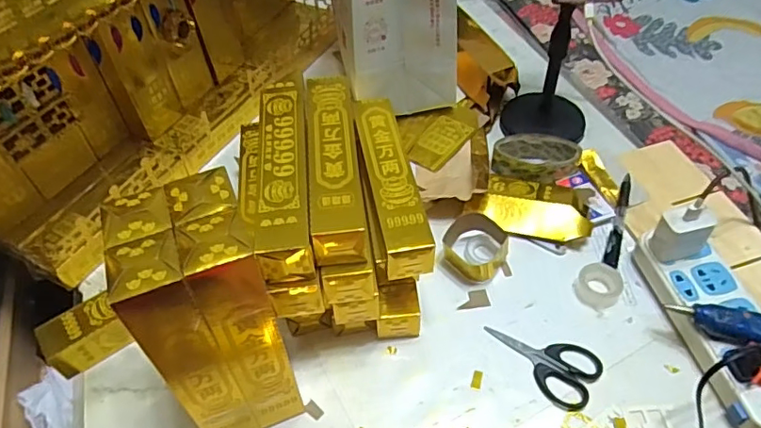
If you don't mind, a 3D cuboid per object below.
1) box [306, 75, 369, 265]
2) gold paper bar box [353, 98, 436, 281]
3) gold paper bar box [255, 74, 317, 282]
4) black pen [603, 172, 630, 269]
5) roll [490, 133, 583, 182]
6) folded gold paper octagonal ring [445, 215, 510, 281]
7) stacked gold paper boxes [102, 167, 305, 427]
[{"bbox_3d":[-0.042,-0.048,0.501,0.043,0.045,0.198,-6,49,-2],"label":"box"},{"bbox_3d":[0.009,-0.034,0.540,0.044,0.043,0.212,-10,49,-5],"label":"gold paper bar box"},{"bbox_3d":[-0.086,-0.041,0.498,0.043,0.045,0.218,-6,49,-2],"label":"gold paper bar box"},{"bbox_3d":[0.272,0.006,0.618,0.015,0.018,0.130,17,52,17],"label":"black pen"},{"bbox_3d":[0.192,-0.069,0.674,0.101,0.029,0.060,12,51,13],"label":"roll"},{"bbox_3d":[0.103,0.035,0.595,0.072,0.036,0.064,31,58,27],"label":"folded gold paper octagonal ring"},{"bbox_3d":[-0.126,0.087,0.431,0.086,0.246,0.092,-20,51,-13],"label":"stacked gold paper boxes"}]

